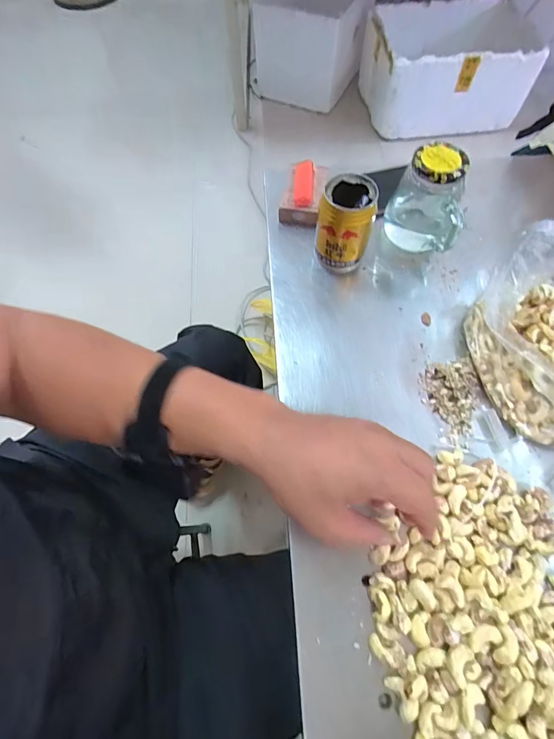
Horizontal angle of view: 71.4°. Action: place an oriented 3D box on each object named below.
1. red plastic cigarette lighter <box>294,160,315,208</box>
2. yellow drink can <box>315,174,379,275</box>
[{"bbox_3d":[0.035,-0.247,0.504,0.026,0.016,0.078,1,64,2],"label":"red plastic cigarette lighter"},{"bbox_3d":[0.077,-0.164,0.447,0.058,0.100,0.056,0,64,1],"label":"yellow drink can"}]

